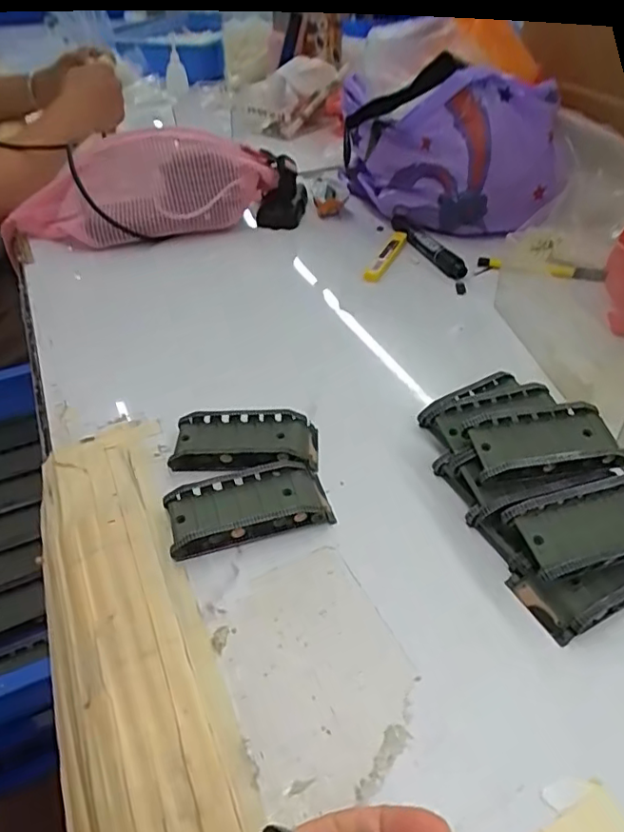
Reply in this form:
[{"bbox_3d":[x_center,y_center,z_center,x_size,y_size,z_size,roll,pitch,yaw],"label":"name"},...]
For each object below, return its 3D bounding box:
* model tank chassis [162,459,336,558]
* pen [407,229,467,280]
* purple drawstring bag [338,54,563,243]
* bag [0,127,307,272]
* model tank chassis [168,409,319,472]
[{"bbox_3d":[-0.039,0.054,0.353,0.095,0.018,0.045,-11,42,-12],"label":"model tank chassis"},{"bbox_3d":[0.133,-0.177,0.613,0.021,0.017,0.102,-13,43,-13],"label":"pen"},{"bbox_3d":[0.146,-0.292,0.634,0.246,0.160,0.086,15,44,17],"label":"purple drawstring bag"},{"bbox_3d":[-0.188,-0.277,0.670,0.334,0.108,0.171,-20,45,-21],"label":"bag"},{"bbox_3d":[-0.045,0.017,0.394,0.096,0.015,0.050,2,41,3],"label":"model tank chassis"}]

